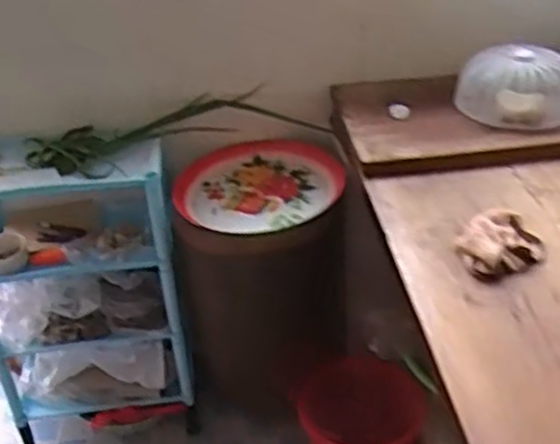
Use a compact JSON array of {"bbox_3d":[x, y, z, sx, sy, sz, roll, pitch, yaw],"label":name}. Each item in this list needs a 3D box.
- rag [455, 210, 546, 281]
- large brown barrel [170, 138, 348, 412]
[{"bbox_3d":[0.335,0.028,1.149,0.136,0.036,0.114,-16,37,-17],"label":"rag"},{"bbox_3d":[-0.032,0.125,1.700,0.334,0.513,0.315,4,36,11],"label":"large brown barrel"}]

